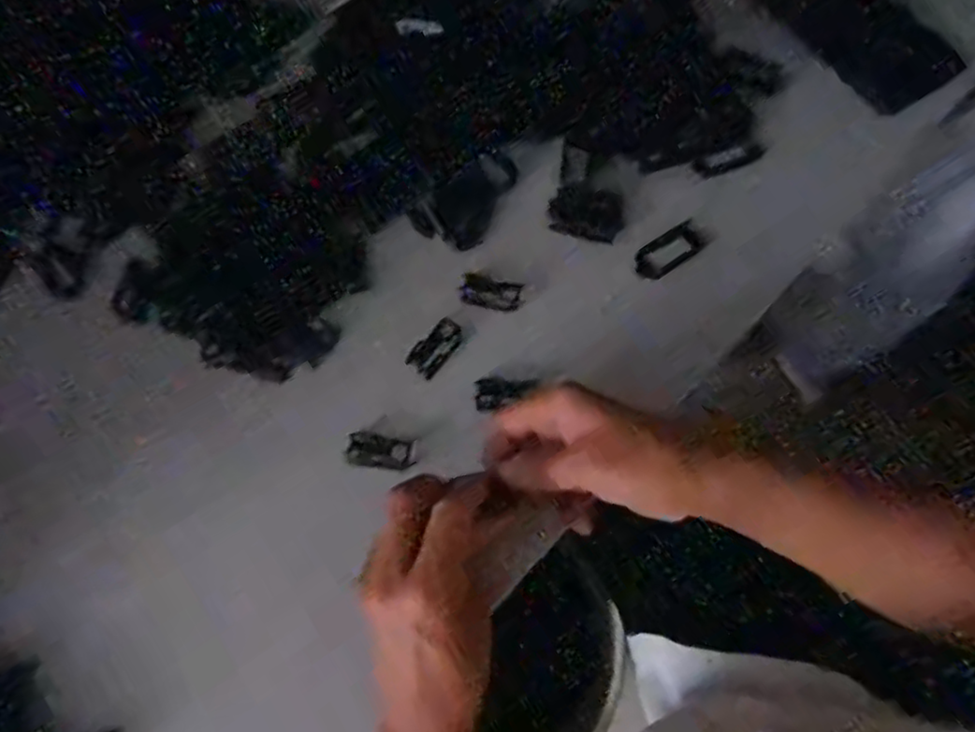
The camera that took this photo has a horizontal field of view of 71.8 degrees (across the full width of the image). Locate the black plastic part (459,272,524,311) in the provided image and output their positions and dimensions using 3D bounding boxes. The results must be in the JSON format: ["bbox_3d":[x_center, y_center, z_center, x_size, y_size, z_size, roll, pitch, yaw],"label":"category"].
[{"bbox_3d":[0.003,-0.049,0.447,0.040,0.011,0.019,8,69,6],"label":"black plastic part"}]

